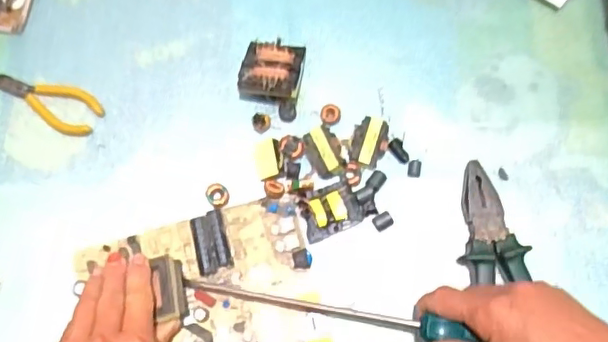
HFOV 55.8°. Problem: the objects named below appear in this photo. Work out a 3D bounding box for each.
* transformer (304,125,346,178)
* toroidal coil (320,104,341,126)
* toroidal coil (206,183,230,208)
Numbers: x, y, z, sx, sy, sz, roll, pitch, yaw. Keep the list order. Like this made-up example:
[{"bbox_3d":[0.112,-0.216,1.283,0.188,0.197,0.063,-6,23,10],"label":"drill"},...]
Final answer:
[{"bbox_3d":[0.017,-0.017,0.473,0.026,0.015,0.041,-19,73,-4],"label":"transformer"},{"bbox_3d":[0.023,-0.048,0.489,0.017,0.009,0.018,-1,72,2],"label":"toroidal coil"},{"bbox_3d":[-0.071,0.020,0.474,0.019,0.007,0.019,-1,72,2],"label":"toroidal coil"}]

